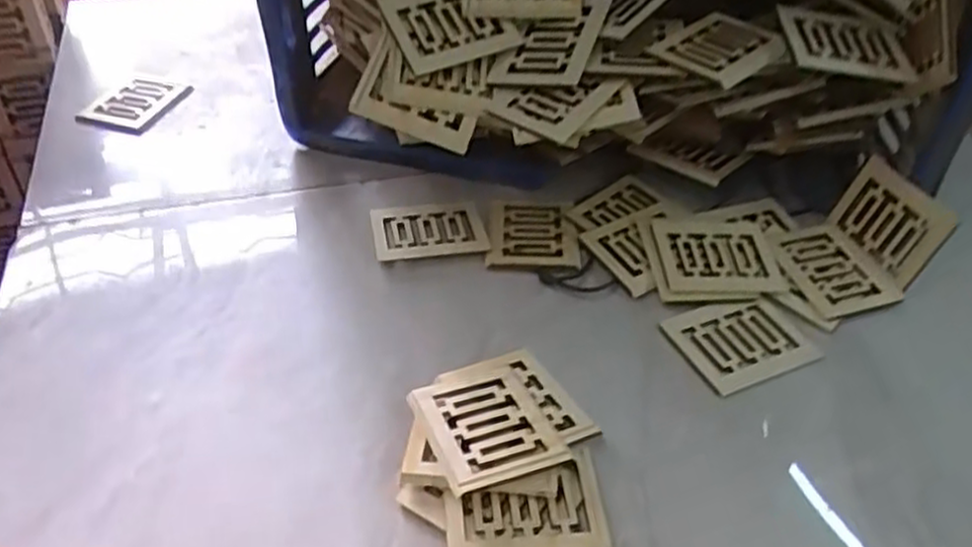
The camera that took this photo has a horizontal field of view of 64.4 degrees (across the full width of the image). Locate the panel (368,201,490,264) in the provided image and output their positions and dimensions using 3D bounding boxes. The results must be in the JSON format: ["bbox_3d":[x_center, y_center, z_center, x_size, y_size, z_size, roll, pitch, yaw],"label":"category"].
[{"bbox_3d":[-0.041,-0.031,0.554,0.080,0.009,0.056,-5,43,-12],"label":"panel"}]

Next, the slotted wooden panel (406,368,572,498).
[{"bbox_3d":[0.000,0.083,0.421,0.064,0.006,0.077,-14,37,-19],"label":"slotted wooden panel"}]

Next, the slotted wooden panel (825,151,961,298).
[{"bbox_3d":[0.284,-0.036,0.543,0.009,0.054,0.078,6,39,-39],"label":"slotted wooden panel"}]

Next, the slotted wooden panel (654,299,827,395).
[{"bbox_3d":[0.162,0.043,0.496,0.079,0.006,0.065,-17,45,-18],"label":"slotted wooden panel"}]

